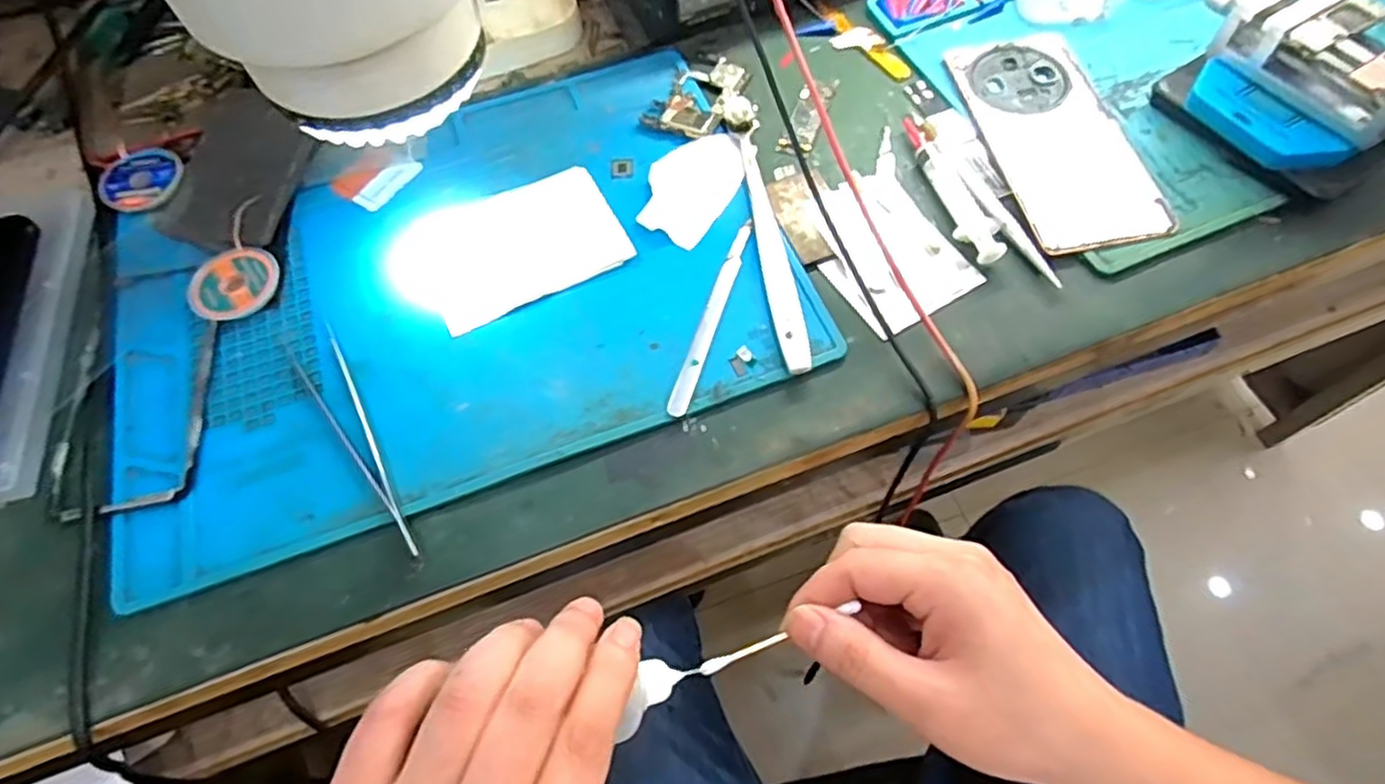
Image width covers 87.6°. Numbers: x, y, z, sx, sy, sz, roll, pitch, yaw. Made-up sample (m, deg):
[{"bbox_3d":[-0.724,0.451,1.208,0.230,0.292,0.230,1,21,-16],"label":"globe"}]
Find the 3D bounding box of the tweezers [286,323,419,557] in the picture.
[{"bbox_3d":[-0.160,0.020,0.342,0.022,0.012,0.136,-33,68,-13],"label":"tweezers"}]

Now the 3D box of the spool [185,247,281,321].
[{"bbox_3d":[-0.242,-0.057,0.386,0.044,0.013,0.041,-1,63,3],"label":"spool"}]

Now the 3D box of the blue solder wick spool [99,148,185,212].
[{"bbox_3d":[-0.318,-0.122,0.419,0.043,0.008,0.043,-1,63,3],"label":"blue solder wick spool"}]

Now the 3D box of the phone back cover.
[{"bbox_3d":[0.206,-0.147,0.411,0.076,0.005,0.155,-11,63,-2],"label":"phone back cover"}]

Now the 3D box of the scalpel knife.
[{"bbox_3d":[0.010,-0.040,0.369,0.009,0.004,0.118,15,65,11],"label":"scalpel knife"}]

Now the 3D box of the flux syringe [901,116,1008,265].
[{"bbox_3d":[0.144,-0.115,0.398,0.022,0.011,0.106,-11,63,-2],"label":"flux syringe"}]

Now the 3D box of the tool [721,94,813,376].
[{"bbox_3d":[0.040,-0.095,0.392,0.018,0.008,0.190,-9,62,-1],"label":"tool"}]

